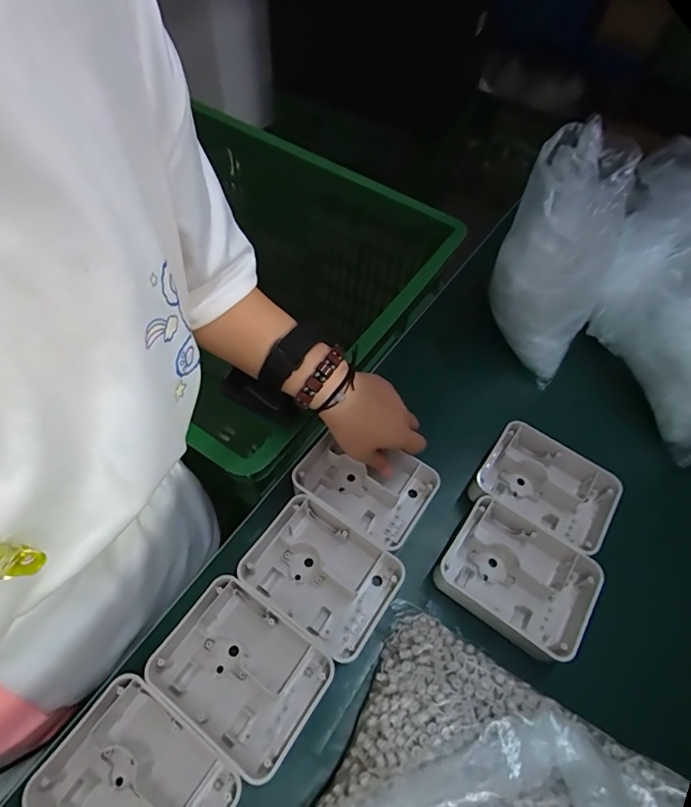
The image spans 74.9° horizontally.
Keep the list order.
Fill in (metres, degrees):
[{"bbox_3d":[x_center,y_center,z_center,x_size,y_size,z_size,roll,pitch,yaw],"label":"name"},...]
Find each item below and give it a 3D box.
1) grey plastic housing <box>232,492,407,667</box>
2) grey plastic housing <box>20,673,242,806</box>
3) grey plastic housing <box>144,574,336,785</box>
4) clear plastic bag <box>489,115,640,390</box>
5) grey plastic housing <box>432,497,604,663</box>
[{"bbox_3d":[-0.023,0.158,0.420,0.130,0.039,0.100,32,61,15],"label":"grey plastic housing"},{"bbox_3d":[-0.151,0.282,0.330,0.126,0.034,0.099,32,61,15],"label":"grey plastic housing"},{"bbox_3d":[-0.087,0.223,0.378,0.130,0.036,0.098,31,60,15],"label":"grey plastic housing"},{"bbox_3d":[0.246,-0.162,0.515,0.116,0.289,0.125,9,17,1],"label":"clear plastic bag"},{"bbox_3d":[0.164,0.166,0.428,0.137,0.038,0.105,34,61,16],"label":"grey plastic housing"}]

